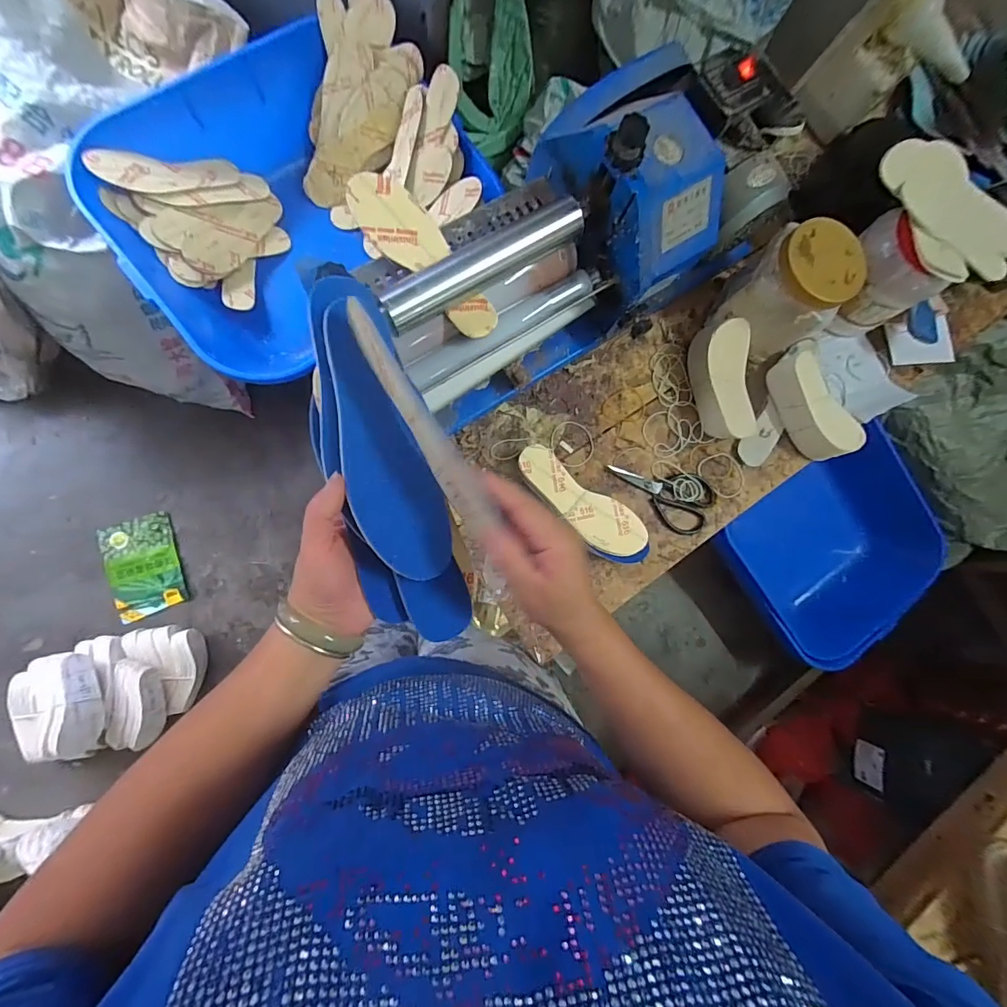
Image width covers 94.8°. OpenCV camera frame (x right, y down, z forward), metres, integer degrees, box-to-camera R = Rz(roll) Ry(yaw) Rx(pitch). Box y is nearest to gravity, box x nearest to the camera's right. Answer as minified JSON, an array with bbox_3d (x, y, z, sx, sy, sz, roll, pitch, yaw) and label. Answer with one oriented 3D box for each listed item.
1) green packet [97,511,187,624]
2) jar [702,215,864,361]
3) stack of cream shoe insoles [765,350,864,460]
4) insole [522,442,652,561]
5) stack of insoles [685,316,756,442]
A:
[{"bbox_3d":[-0.964,0.169,1.234,0.177,0.037,0.266,-14,87,-5],"label":"green packet"},{"bbox_3d":[0.415,-0.306,0.687,0.127,0.163,0.116,0,85,-4],"label":"jar"},{"bbox_3d":[0.483,-0.147,0.724,0.059,0.071,0.178,-38,89,-6],"label":"stack of cream shoe insoles"},{"bbox_3d":[0.112,0.004,0.659,0.222,0.014,0.075,38,84,-1],"label":"insole"},{"bbox_3d":[0.340,-0.186,0.711,0.069,0.076,0.174,-8,86,-5],"label":"stack of insoles"}]

